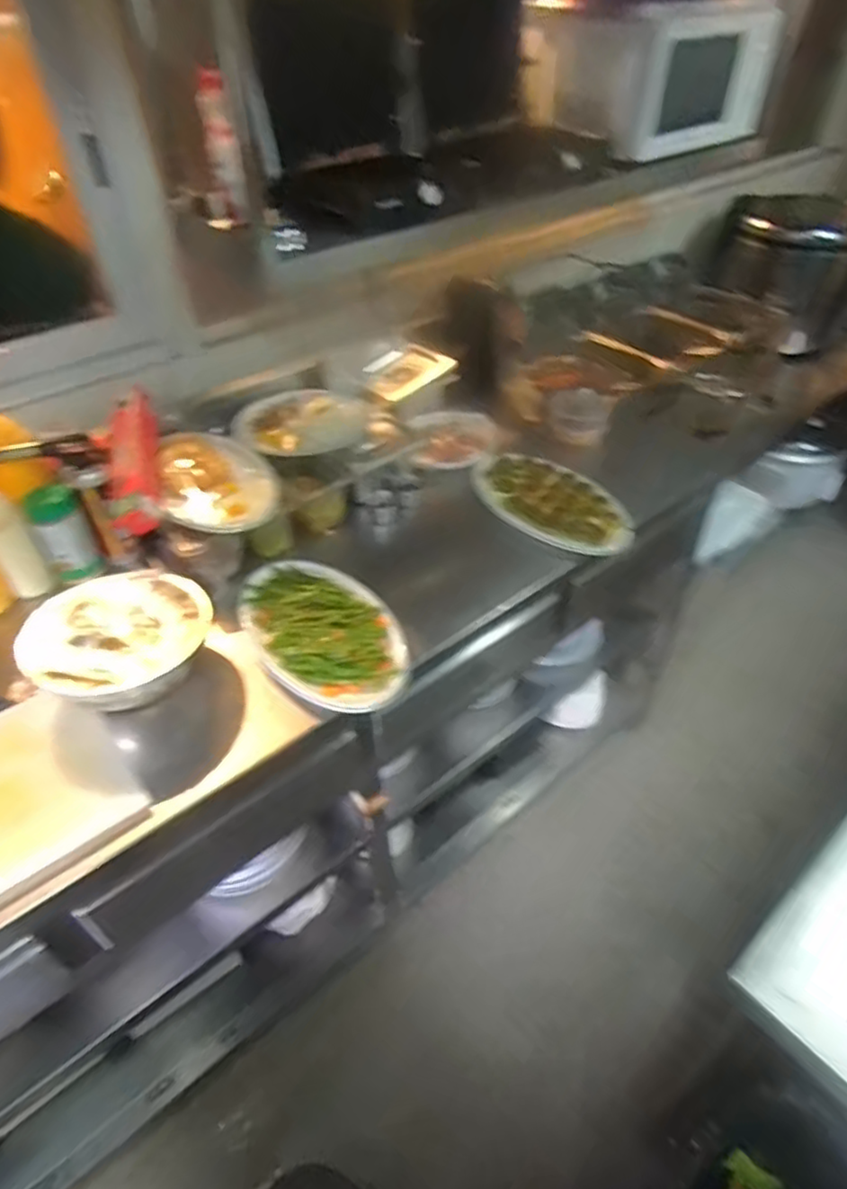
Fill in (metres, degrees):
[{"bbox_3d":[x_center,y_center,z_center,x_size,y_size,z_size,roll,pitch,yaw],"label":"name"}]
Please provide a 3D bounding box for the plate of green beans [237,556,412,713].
[{"bbox_3d":[-0.161,0.039,1.005,0.201,0.048,0.339,-30,49,-26],"label":"plate of green beans"}]

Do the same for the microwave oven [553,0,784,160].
[{"bbox_3d":[0.515,-1.134,1.469,0.464,0.235,0.300,-33,51,-29],"label":"microwave oven"}]

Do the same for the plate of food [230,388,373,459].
[{"bbox_3d":[-0.232,-0.332,1.293,0.220,0.067,0.185,-27,48,-24],"label":"plate of food"}]

